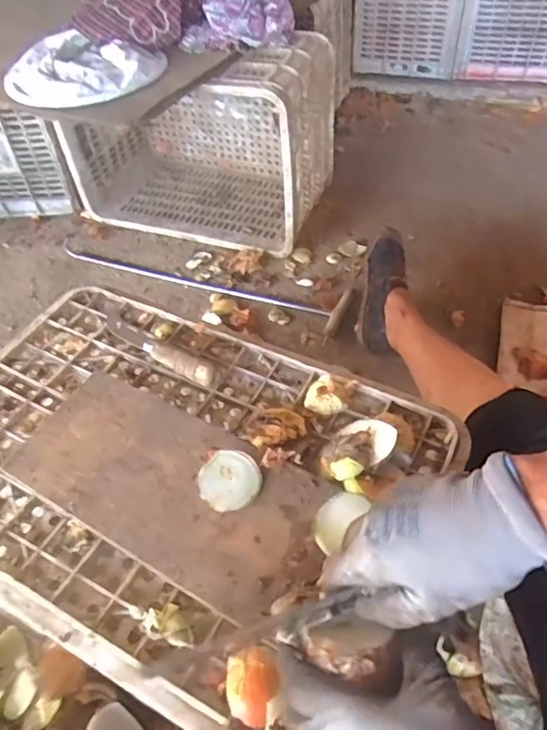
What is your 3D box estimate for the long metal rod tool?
[{"bbox_3d":[-0.143,-0.177,1.136,0.612,0.045,0.104,14,51,14],"label":"long metal rod tool"}]

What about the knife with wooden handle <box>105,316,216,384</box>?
[{"bbox_3d":[-0.132,-0.020,0.609,0.165,0.017,0.028,26,55,25],"label":"knife with wooden handle"}]

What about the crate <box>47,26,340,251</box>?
[{"bbox_3d":[-0.156,-0.478,1.162,0.511,0.343,0.284,13,51,13],"label":"crate"}]

